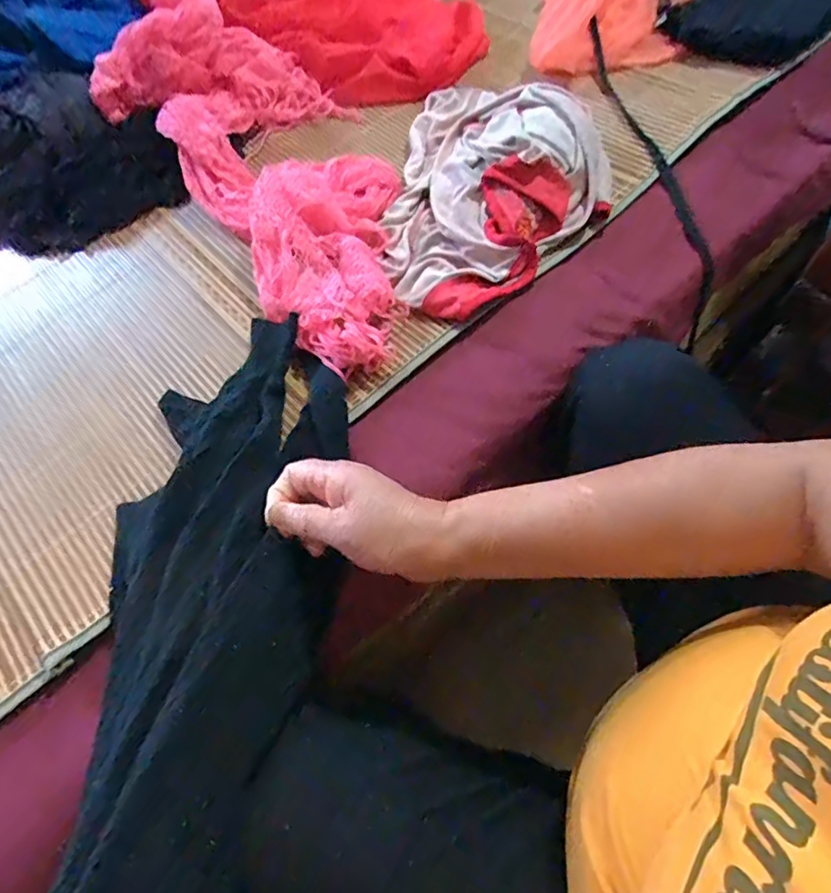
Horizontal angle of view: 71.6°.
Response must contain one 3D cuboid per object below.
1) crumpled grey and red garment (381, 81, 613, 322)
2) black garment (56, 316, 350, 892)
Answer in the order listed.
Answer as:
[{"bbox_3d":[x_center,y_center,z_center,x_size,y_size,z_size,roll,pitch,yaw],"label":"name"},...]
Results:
[{"bbox_3d":[0.085,-0.267,0.558,0.208,0.048,0.341,5,64,7],"label":"crumpled grey and red garment"},{"bbox_3d":[-0.139,0.140,0.361,0.152,0.094,0.518,0,55,4],"label":"black garment"}]

